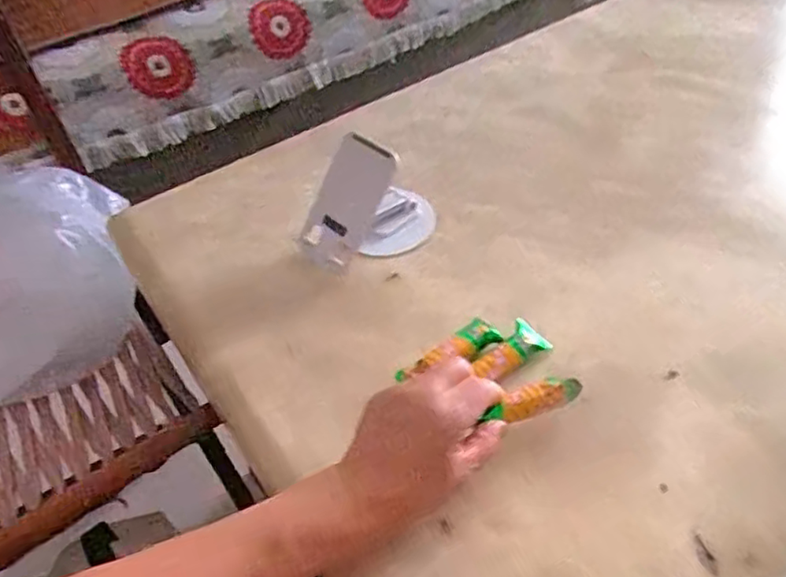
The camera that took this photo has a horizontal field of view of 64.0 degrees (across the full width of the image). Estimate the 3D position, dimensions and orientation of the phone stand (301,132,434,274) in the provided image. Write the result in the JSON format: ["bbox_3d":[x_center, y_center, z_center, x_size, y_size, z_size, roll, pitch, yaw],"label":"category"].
[{"bbox_3d":[-0.024,-0.079,0.562,0.120,0.094,0.068,-22,48,-16],"label":"phone stand"}]

